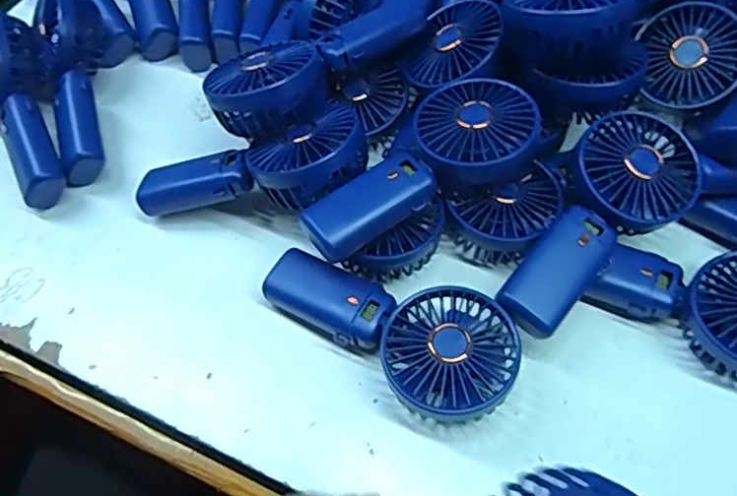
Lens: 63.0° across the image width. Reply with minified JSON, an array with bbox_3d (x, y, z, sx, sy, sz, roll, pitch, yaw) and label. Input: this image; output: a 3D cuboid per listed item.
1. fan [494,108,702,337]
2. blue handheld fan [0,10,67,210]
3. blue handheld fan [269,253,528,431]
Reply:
[{"bbox_3d":[0.154,-0.020,0.410,0.082,0.043,0.178,39,68,22],"label":"fan"},{"bbox_3d":[-0.294,-0.116,0.497,0.071,0.051,0.174,-23,76,-11],"label":"blue handheld fan"},{"bbox_3d":[0.012,0.052,0.403,0.182,0.045,0.084,23,62,17],"label":"blue handheld fan"}]

